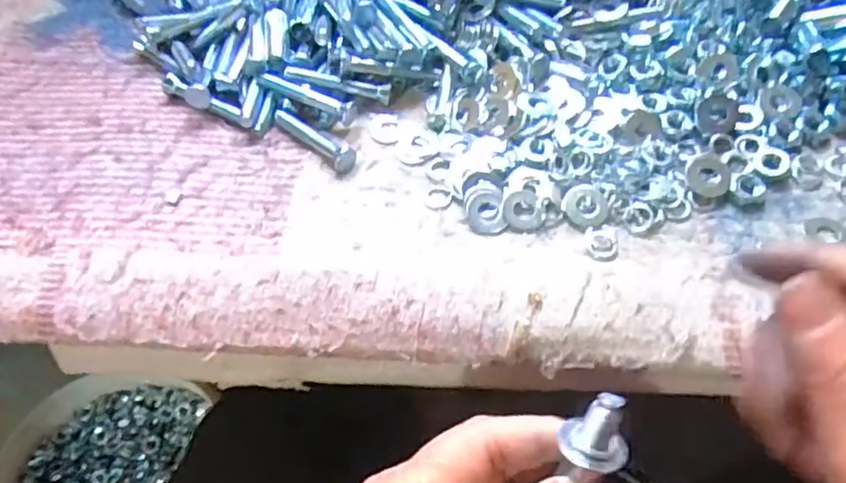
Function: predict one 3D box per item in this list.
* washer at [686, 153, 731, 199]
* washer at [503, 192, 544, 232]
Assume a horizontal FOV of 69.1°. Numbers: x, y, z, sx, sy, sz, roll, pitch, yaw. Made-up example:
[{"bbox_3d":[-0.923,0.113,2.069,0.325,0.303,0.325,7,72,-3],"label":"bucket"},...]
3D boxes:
[{"bbox_3d":[0.144,-0.034,0.309,0.021,0.004,0.026,12,61,9],"label":"washer"},{"bbox_3d":[0.049,-0.015,0.300,0.019,0.004,0.022,6,60,5],"label":"washer"}]

